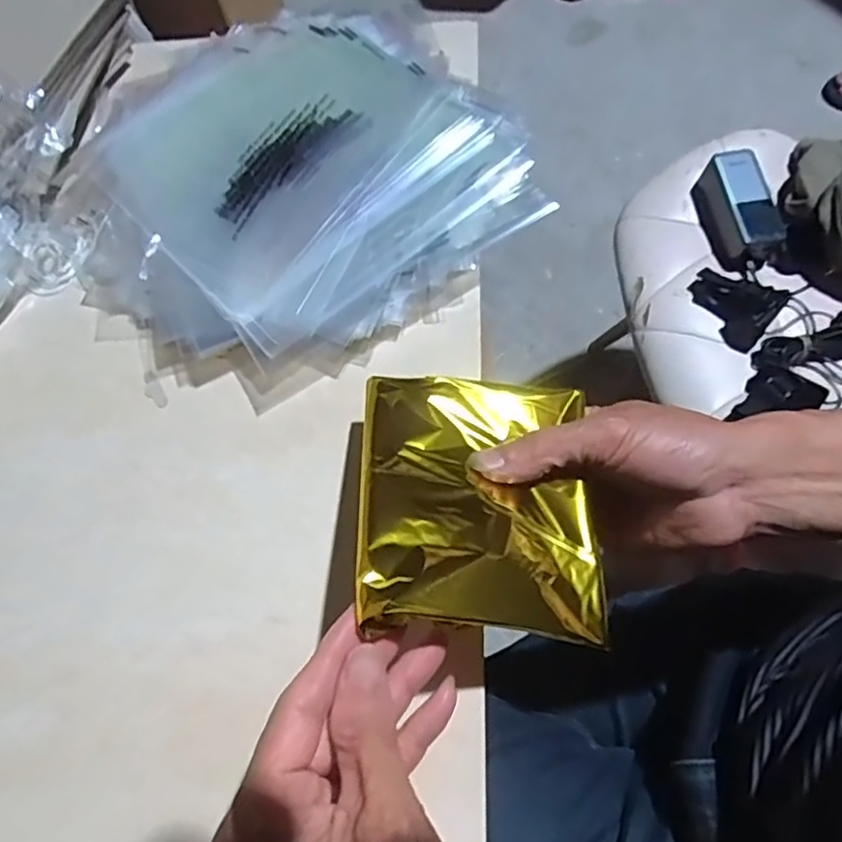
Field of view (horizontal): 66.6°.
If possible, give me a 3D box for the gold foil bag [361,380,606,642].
[{"bbox_3d":[0.029,0.033,0.301,0.112,0.016,0.134,9,48,-13],"label":"gold foil bag"}]

